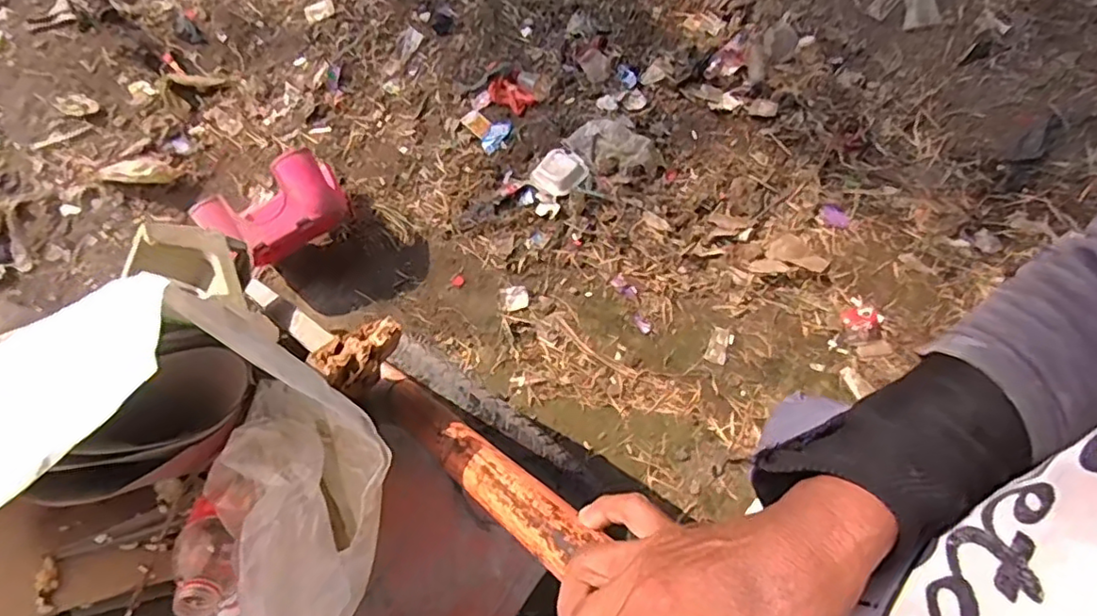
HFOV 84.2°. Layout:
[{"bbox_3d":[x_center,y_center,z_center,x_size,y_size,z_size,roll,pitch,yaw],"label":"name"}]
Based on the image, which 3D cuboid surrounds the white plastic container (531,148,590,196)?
[{"bbox_3d":[0.033,-0.383,1.696,0.124,0.036,0.146,40,82,12],"label":"white plastic container"}]

